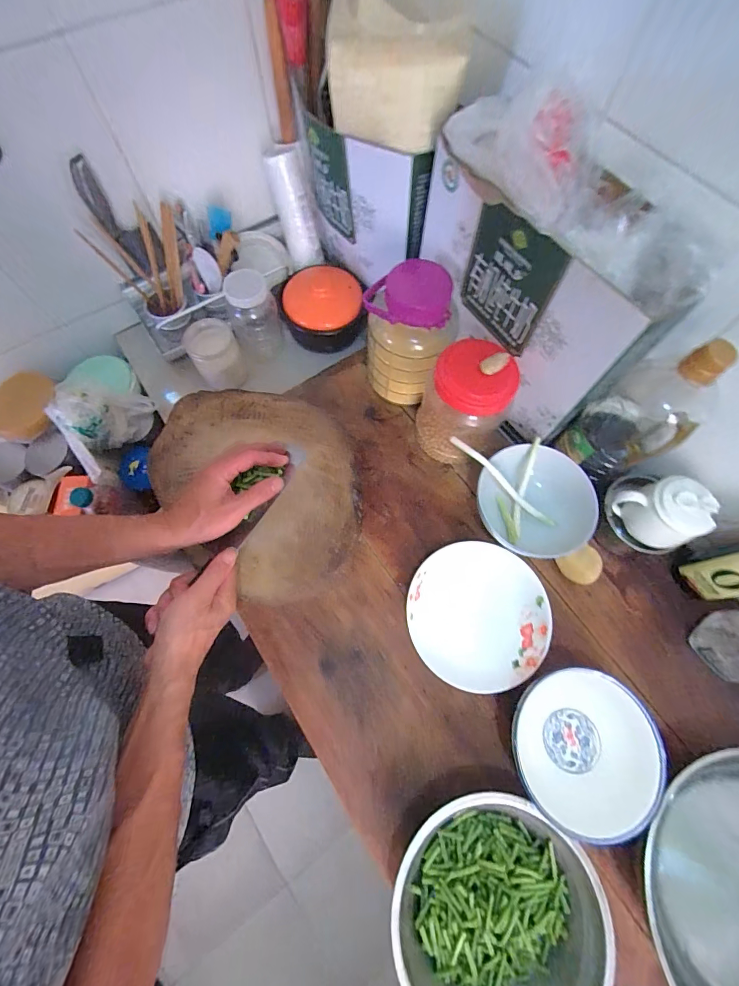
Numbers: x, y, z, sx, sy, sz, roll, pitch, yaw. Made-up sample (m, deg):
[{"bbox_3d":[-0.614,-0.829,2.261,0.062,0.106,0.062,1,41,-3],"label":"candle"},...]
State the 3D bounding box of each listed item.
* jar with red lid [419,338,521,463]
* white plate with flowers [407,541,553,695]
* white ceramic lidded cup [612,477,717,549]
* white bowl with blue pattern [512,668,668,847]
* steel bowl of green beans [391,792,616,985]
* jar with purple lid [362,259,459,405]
[{"bbox_3d":[0.145,-0.136,0.591,0.132,0.169,0.122,16,70,6],"label":"jar with red lid"},{"bbox_3d":[0.155,0.174,0.560,0.194,0.035,0.194,-1,69,-1],"label":"white plate with flowers"},{"bbox_3d":[0.411,0.031,0.545,0.093,0.082,0.092,-16,70,-6],"label":"white ceramic lidded cup"},{"bbox_3d":[0.260,0.310,0.484,0.176,0.063,0.171,-23,71,-9],"label":"white bowl with blue pattern"},{"bbox_3d":[0.138,0.473,0.439,0.218,0.066,0.220,0,69,0],"label":"steel bowl of green beans"},{"bbox_3d":[0.058,-0.244,0.615,0.122,0.166,0.131,0,69,0],"label":"jar with purple lid"}]

